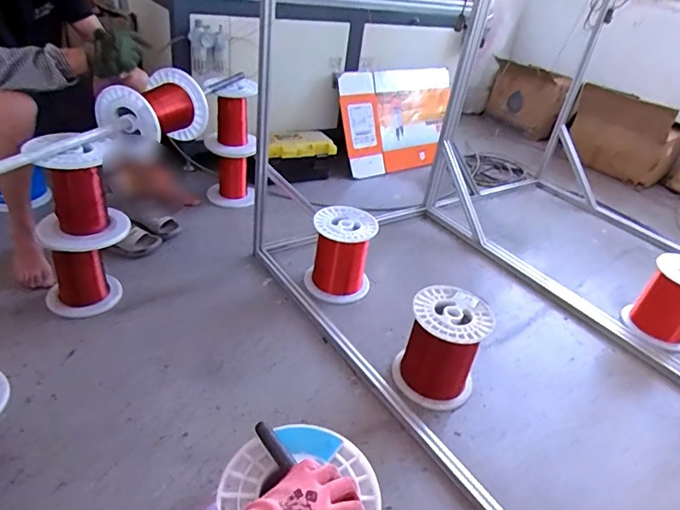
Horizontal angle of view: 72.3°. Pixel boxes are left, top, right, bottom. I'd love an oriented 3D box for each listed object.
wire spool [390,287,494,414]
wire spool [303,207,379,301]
[{"bbox_3d":[0.258,0.236,1.189,0.203,0.232,0.211,17,36,14],"label":"wire spool"},{"bbox_3d":[0.001,-0.001,1.480,0.206,0.236,0.198,5,35,-2],"label":"wire spool"}]

